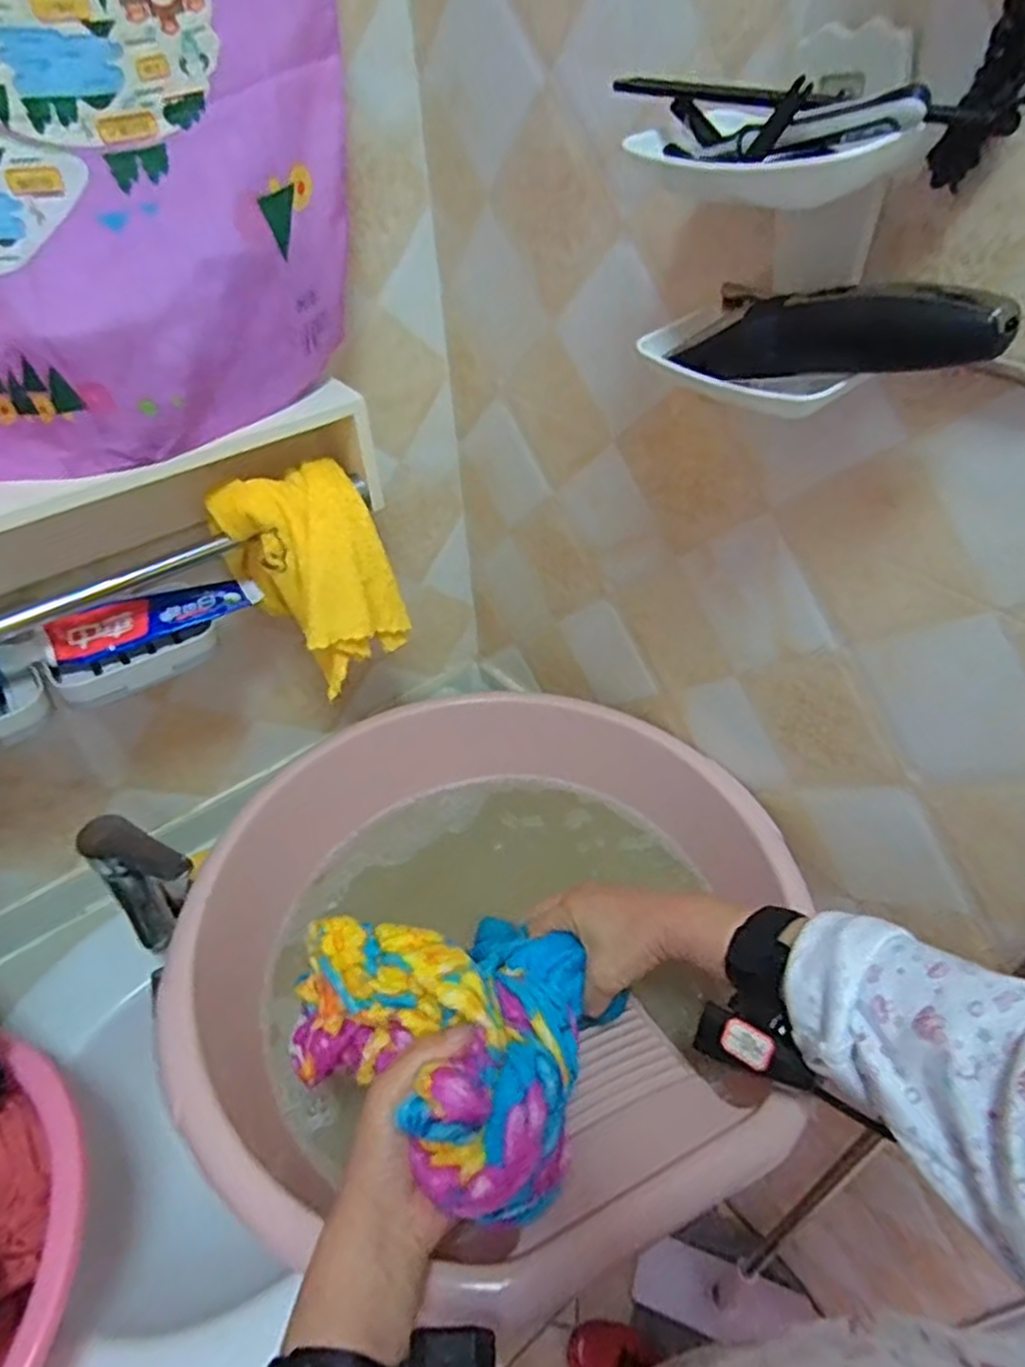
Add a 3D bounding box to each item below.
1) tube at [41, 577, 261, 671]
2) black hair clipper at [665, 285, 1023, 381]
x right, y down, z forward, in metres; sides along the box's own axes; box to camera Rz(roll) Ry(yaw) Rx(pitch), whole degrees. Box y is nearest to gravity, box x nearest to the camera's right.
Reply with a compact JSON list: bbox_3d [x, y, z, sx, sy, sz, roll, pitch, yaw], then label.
[{"bbox_3d":[-0.294,-0.061,0.600,0.163,0.027,0.043,-27,48,-24],"label":"tube"},{"bbox_3d":[0.150,-0.167,0.355,0.158,0.037,0.031,18,45,42],"label":"black hair clipper"}]

